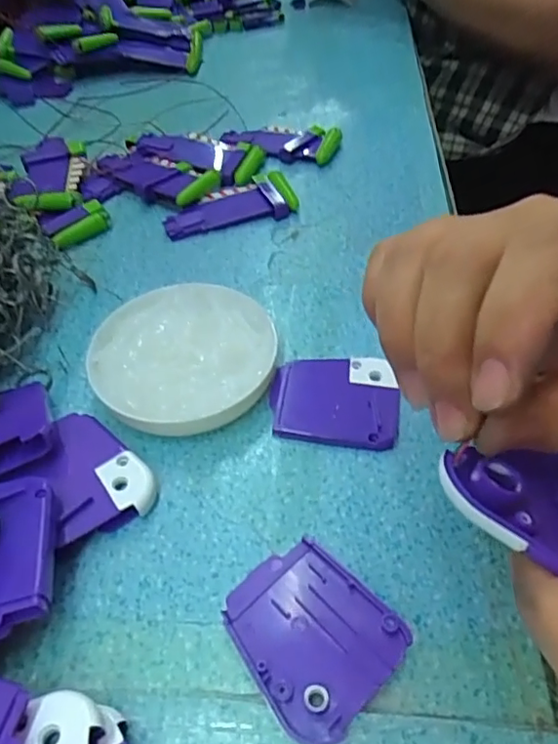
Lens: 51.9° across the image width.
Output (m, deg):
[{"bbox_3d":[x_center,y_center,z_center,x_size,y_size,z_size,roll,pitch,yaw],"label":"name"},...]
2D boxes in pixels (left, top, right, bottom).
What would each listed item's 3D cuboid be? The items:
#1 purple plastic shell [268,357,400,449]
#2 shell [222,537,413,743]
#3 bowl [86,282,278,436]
[{"bbox_3d":[0.026,0.013,0.277,0.059,0.007,0.050,3,49,6],"label":"purple plastic shell"},{"bbox_3d":[0.010,0.094,0.208,0.053,0.008,0.060,-37,57,-26],"label":"shell"},{"bbox_3d":[-0.046,-0.007,0.286,0.090,0.025,0.089,-2,49,2],"label":"bowl"}]

